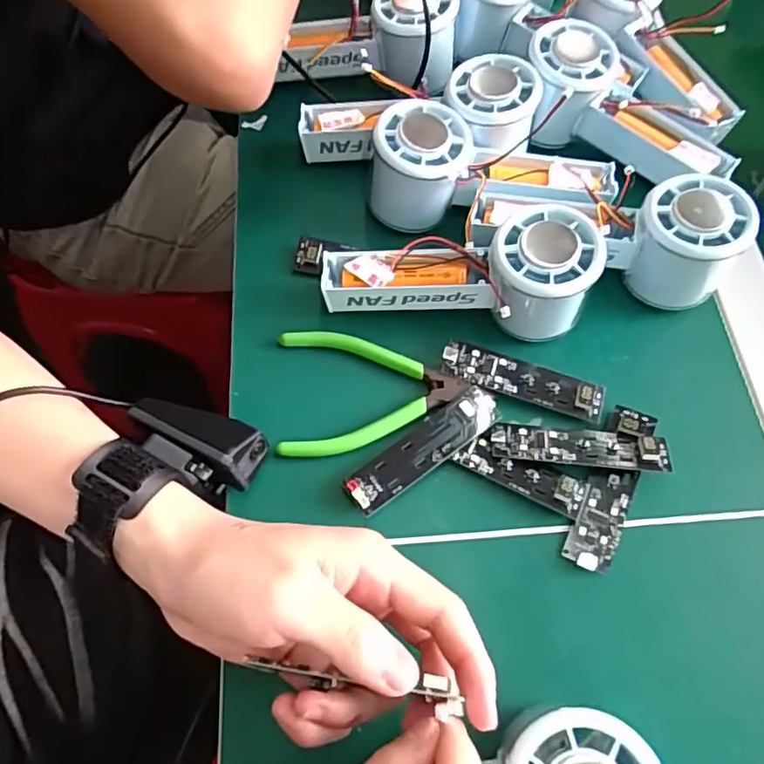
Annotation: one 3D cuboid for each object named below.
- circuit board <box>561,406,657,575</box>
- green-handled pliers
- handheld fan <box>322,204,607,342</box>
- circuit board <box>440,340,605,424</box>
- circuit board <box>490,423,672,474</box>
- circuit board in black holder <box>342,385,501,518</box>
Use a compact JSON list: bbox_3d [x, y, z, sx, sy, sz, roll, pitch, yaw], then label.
[{"bbox_3d":[0.121,0.054,0.311,0.023,0.008,0.092,22,69,14],"label":"circuit board"},{"bbox_3d":[-0.006,0.005,0.332,0.102,0.006,0.074,0,65,-3],"label":"green-handled pliers"},{"bbox_3d":[0.044,-0.059,0.340,0.150,0.058,0.053,-1,65,12],"label":"handheld fan"},{"bbox_3d":[0.080,-0.002,0.333,0.091,0.004,0.026,16,65,5],"label":"circuit board"},{"bbox_3d":[0.106,0.034,0.317,0.090,0.008,0.024,5,51,7],"label":"circuit board"},{"bbox_3d":[0.023,0.036,0.315,0.093,0.005,0.023,-33,71,-17],"label":"circuit board in black holder"}]

